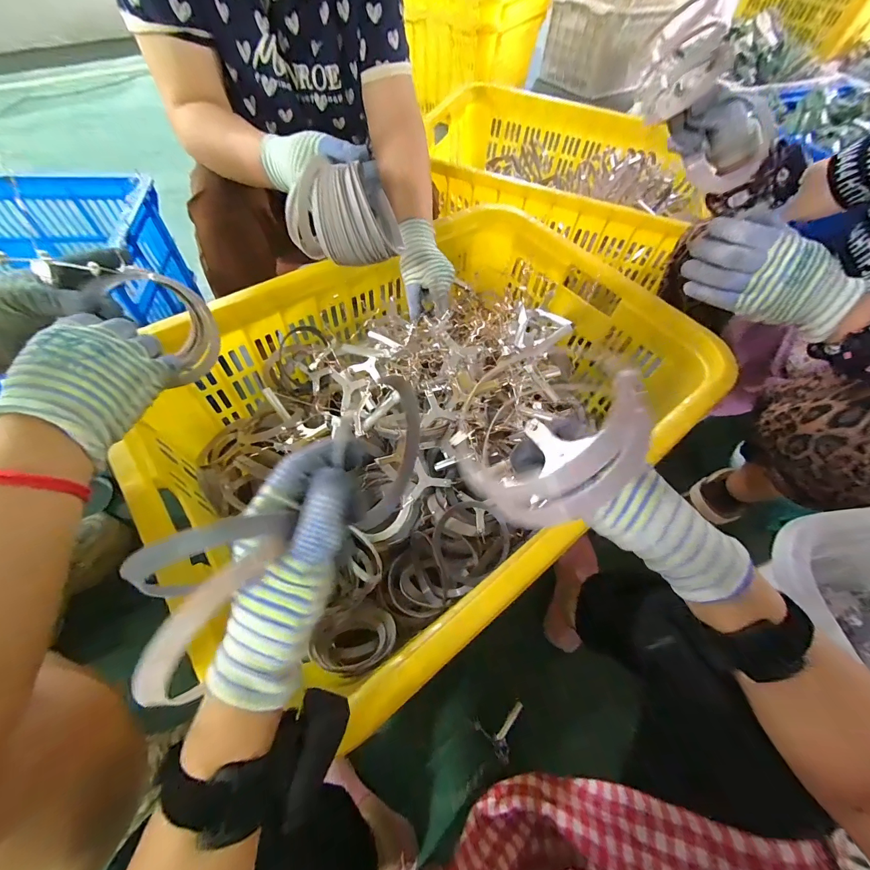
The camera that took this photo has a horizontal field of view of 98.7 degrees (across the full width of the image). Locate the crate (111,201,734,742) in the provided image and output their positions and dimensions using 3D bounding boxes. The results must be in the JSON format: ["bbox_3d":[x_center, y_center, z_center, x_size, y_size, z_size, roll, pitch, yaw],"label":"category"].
[{"bbox_3d":[-0.008,-0.042,0.668,0.783,0.294,0.554,-36,67,-24],"label":"crate"}]

